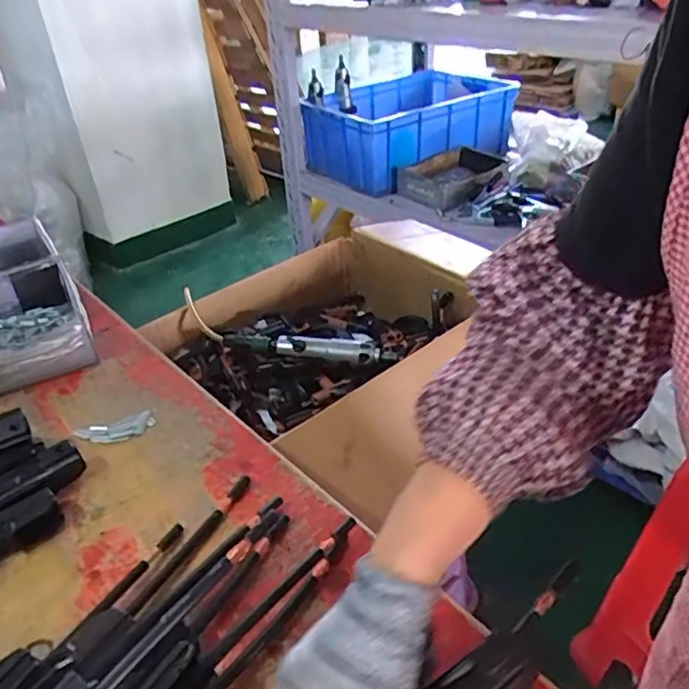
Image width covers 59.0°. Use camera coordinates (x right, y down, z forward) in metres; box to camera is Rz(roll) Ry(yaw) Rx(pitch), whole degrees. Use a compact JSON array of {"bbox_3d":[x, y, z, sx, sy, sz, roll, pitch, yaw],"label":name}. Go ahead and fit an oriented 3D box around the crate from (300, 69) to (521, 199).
[{"bbox_3d":[0.186,-0.638,1.792,0.556,0.179,0.414,-31,42,-32],"label":"crate"}]

